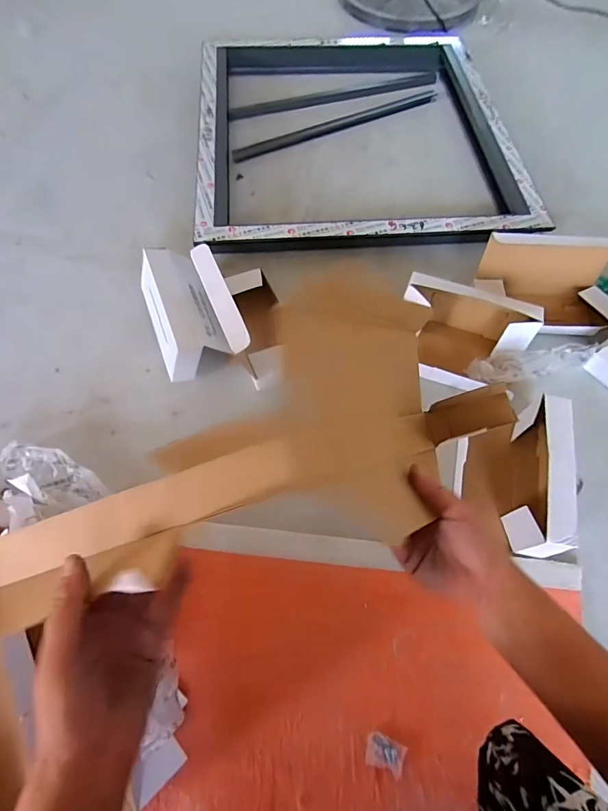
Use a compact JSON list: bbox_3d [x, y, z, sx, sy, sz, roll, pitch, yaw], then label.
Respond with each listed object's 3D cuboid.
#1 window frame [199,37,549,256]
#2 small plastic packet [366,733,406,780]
[{"bbox_3d":[0.111,-0.659,0.997,0.708,0.066,0.780,-4,64,-5],"label":"window frame"},{"bbox_3d":[0.095,0.403,0.482,0.043,0.004,0.032,18,64,6],"label":"small plastic packet"}]

